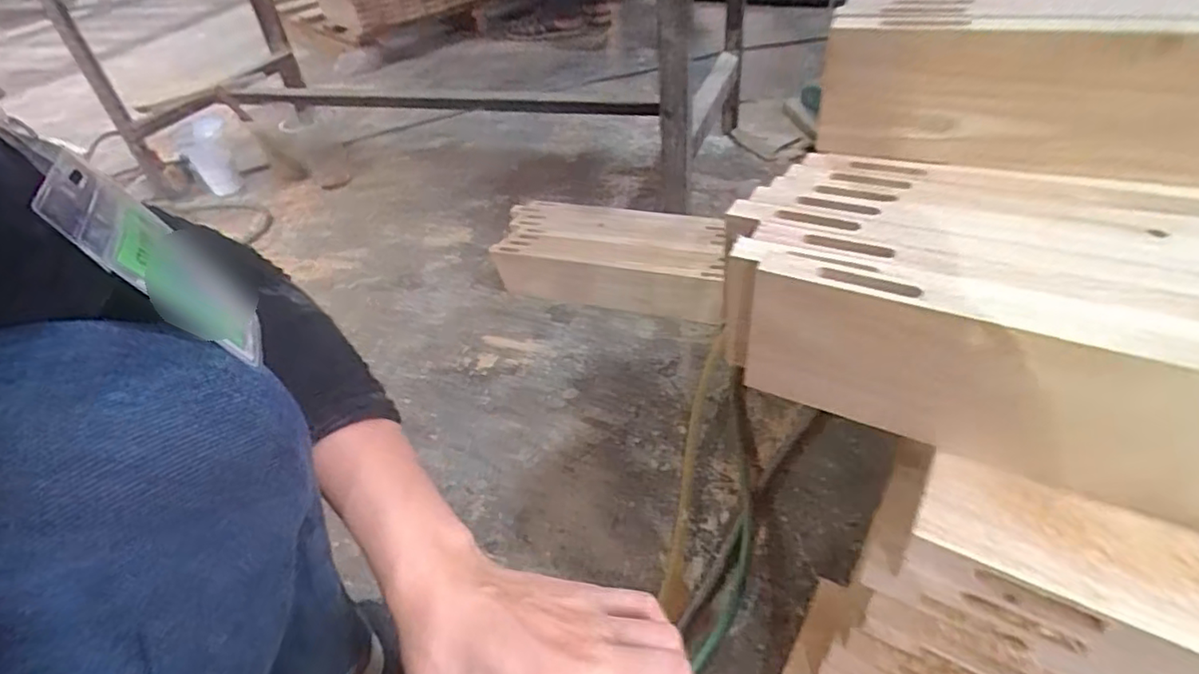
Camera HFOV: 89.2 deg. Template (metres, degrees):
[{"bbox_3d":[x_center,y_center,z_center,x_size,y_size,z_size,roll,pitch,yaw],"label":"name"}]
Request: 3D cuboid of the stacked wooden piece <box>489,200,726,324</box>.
[{"bbox_3d":[0.026,-0.120,0.931,0.373,0.083,0.167,11,44,19],"label":"stacked wooden piece"}]

